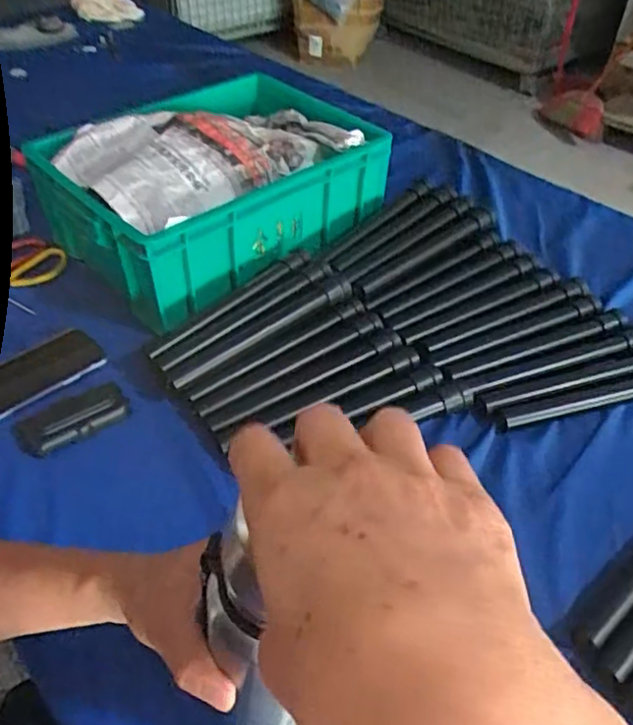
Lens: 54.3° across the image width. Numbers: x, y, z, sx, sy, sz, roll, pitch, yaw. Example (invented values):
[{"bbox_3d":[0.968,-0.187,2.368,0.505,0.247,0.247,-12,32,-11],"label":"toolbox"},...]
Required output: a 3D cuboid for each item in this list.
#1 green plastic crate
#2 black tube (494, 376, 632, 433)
[{"bbox_3d":[-0.139,-0.249,0.856,0.406,0.150,0.305,-32,53,-28],"label":"green plastic crate"},{"bbox_3d":[0.313,0.039,0.679,0.250,0.027,0.033,-9,45,-9],"label":"black tube"}]

